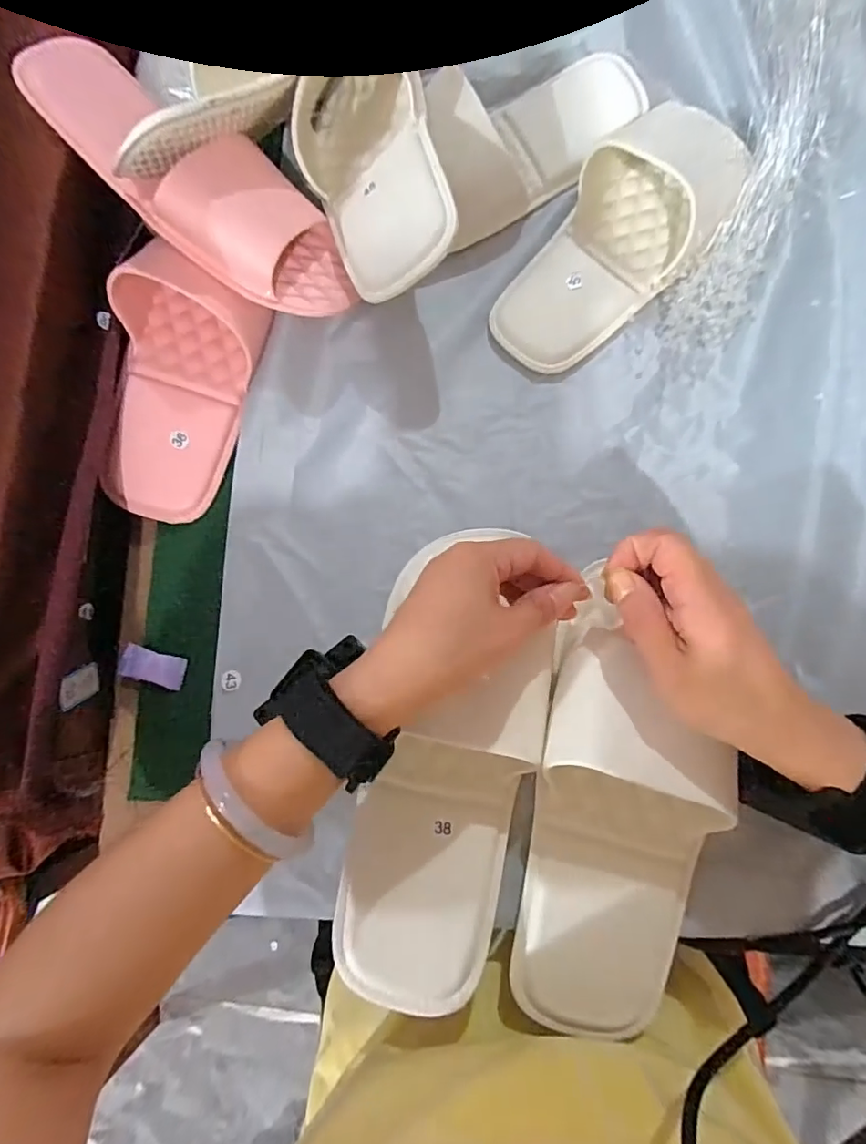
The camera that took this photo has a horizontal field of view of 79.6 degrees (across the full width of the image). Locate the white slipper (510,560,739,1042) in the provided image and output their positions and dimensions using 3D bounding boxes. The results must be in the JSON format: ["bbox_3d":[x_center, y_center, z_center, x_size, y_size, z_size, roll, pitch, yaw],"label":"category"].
[{"bbox_3d":[0.105,0.143,0.303,0.104,0.068,0.231,3,94,5],"label":"white slipper"}]

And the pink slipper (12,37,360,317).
[{"bbox_3d":[-0.150,-0.257,0.345,0.231,0.066,0.086,37,85,-4],"label":"pink slipper"}]

